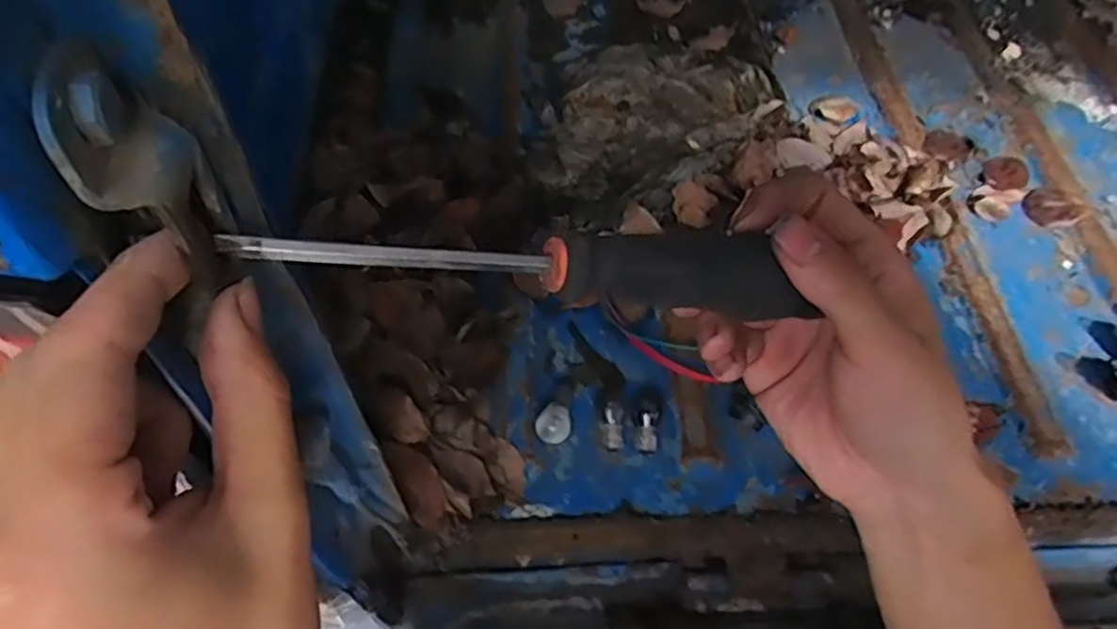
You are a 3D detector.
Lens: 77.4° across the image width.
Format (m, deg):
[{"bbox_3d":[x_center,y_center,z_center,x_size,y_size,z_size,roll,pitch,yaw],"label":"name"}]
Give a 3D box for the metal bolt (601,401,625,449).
[{"bbox_3d":[0.039,0.081,0.499,0.016,0.013,0.035,-1,58,-2],"label":"metal bolt"}]

